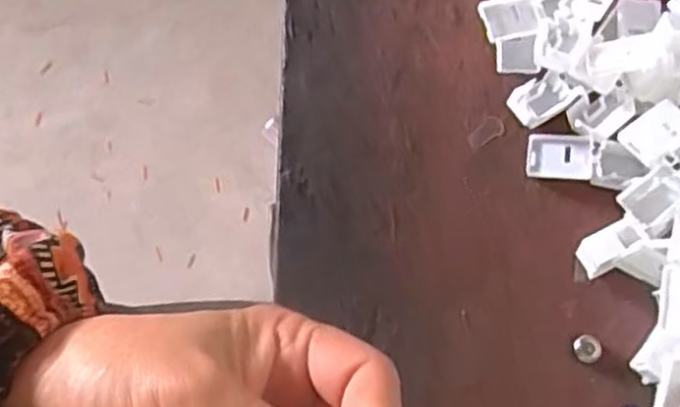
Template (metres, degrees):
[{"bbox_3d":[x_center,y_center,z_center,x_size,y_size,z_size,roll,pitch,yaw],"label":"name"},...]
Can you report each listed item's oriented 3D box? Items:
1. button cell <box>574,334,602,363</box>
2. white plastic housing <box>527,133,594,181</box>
[{"bbox_3d":[0.103,0.060,0.301,0.011,0.004,0.011,0,73,-1],"label":"button cell"},{"bbox_3d":[0.097,-0.021,0.320,0.027,0.008,0.020,8,74,2],"label":"white plastic housing"}]

